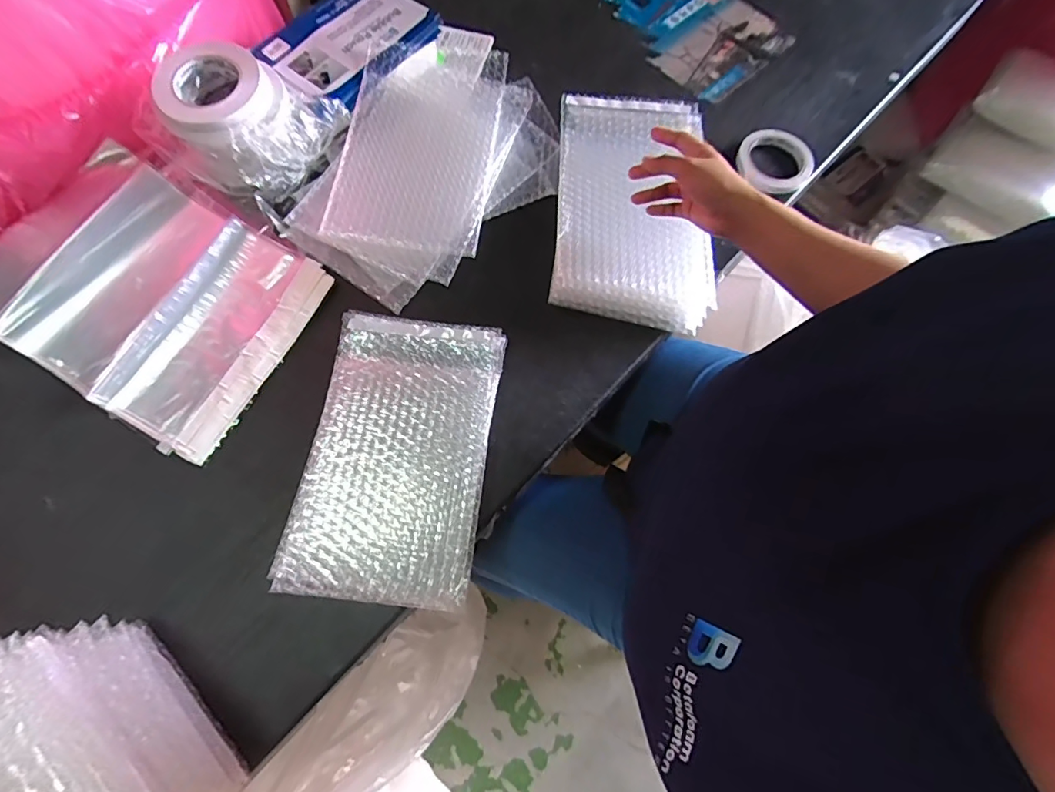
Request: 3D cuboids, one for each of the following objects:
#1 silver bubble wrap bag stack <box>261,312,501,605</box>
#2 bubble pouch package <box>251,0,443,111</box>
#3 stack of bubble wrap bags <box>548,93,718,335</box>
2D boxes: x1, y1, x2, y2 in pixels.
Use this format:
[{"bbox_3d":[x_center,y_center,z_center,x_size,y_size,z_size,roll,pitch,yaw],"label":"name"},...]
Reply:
[{"bbox_3d":[-0.139,0.056,0.524,0.185,0.022,0.302,8,71,1],"label":"silver bubble wrap bag stack"},{"bbox_3d":[-0.238,-0.482,0.655,0.165,0.026,0.214,42,75,12],"label":"bubble pouch package"},{"bbox_3d":[0.137,-0.253,0.626,0.194,0.062,0.327,5,71,0],"label":"stack of bubble wrap bags"}]

